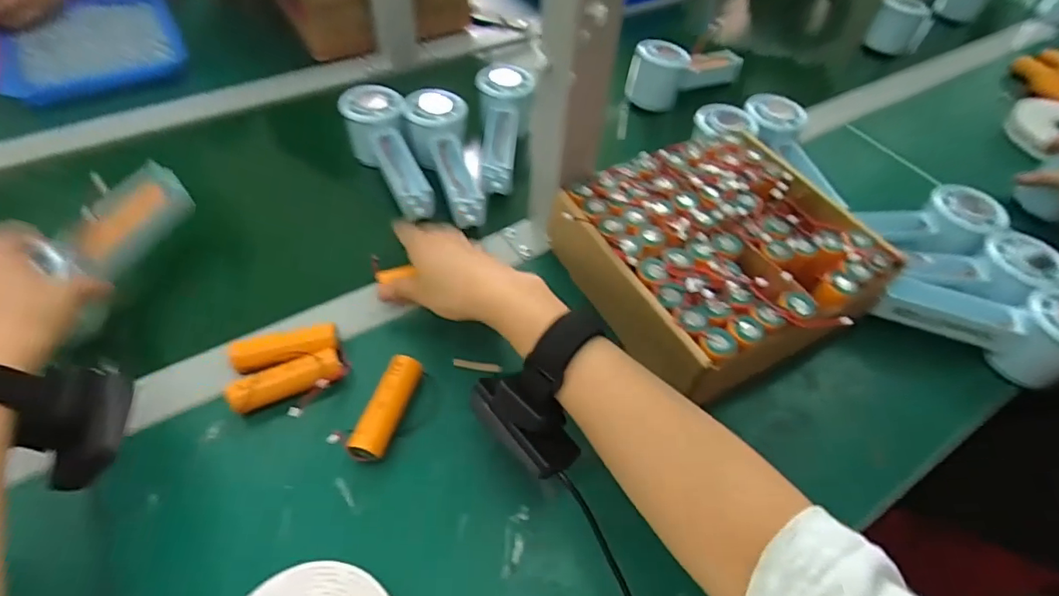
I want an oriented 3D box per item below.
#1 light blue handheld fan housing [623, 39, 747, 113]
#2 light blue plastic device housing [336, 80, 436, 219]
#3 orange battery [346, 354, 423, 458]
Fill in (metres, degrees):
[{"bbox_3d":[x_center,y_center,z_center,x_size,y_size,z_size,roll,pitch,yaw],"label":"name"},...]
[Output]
[{"bbox_3d":[0.193,-0.269,0.632,0.145,0.067,0.053,-19,55,-18],"label":"light blue handheld fan housing"},{"bbox_3d":[-0.136,-0.141,0.510,0.052,0.050,0.168,-21,68,-21],"label":"light blue plastic device housing"},{"bbox_3d":[-0.096,0.075,0.361,0.022,0.022,0.073,16,52,8],"label":"orange battery"}]

